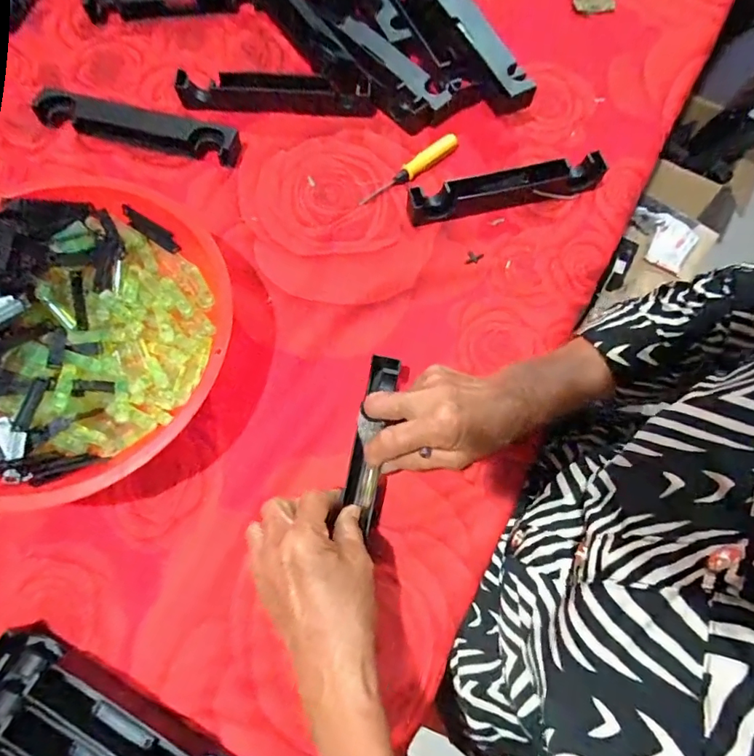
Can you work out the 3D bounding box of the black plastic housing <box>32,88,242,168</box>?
[{"bbox_3d":[-0.231,-0.246,0.468,0.192,0.033,0.034,10,71,4],"label":"black plastic housing"}]

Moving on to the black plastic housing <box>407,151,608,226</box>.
[{"bbox_3d":[0.129,-0.186,0.459,0.201,0.030,0.028,-16,72,-5],"label":"black plastic housing"}]

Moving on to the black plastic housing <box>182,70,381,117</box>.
[{"bbox_3d":[-0.103,-0.289,0.486,0.195,0.030,0.023,1,71,1],"label":"black plastic housing"}]

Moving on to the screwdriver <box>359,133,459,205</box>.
[{"bbox_3d":[0.034,-0.209,0.471,0.125,0.011,0.017,-39,75,-12],"label":"screwdriver"}]

